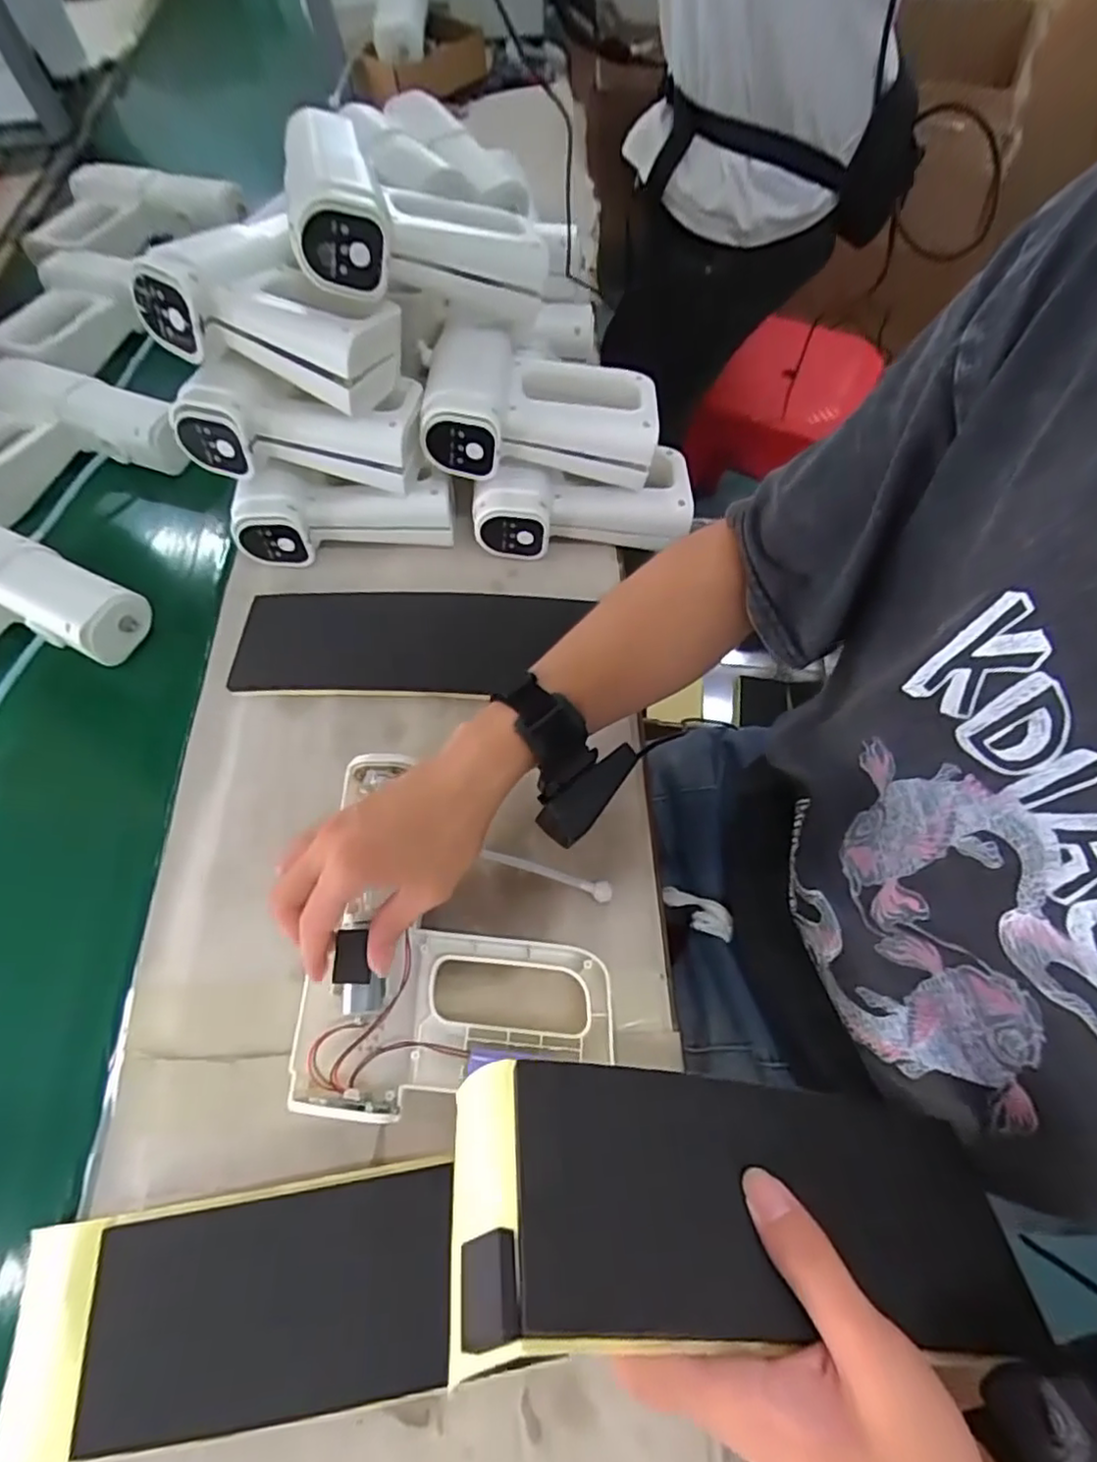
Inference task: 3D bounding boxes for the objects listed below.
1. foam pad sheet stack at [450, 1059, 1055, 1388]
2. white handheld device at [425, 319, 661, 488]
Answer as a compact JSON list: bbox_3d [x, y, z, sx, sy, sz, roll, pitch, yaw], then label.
[{"bbox_3d":[0.079,0.193,0.270,0.232,0.025,0.094,8,43,-12],"label":"foam pad sheet stack"},{"bbox_3d":[-0.004,-0.263,0.524,0.180,0.070,0.116,3,63,5],"label":"white handheld device"}]

